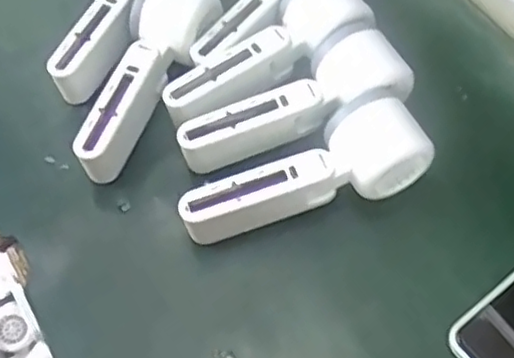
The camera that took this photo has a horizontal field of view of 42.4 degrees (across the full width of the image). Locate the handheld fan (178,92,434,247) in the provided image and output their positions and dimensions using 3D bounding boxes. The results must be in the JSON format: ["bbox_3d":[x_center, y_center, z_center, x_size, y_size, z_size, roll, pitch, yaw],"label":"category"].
[{"bbox_3d":[0.031,0.000,0.431,0.163,0.048,0.055,-22,61,-10],"label":"handheld fan"}]

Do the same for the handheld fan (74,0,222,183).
[{"bbox_3d":[-0.081,-0.073,0.485,0.058,0.043,0.162,17,62,12],"label":"handheld fan"}]

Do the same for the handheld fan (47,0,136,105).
[{"bbox_3d":[-0.105,-0.135,0.513,0.054,0.046,0.159,12,61,9],"label":"handheld fan"}]

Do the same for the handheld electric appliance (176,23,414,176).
[{"bbox_3d":[0.027,-0.047,0.463,0.167,0.047,0.054,-24,62,-12],"label":"handheld electric appliance"}]

